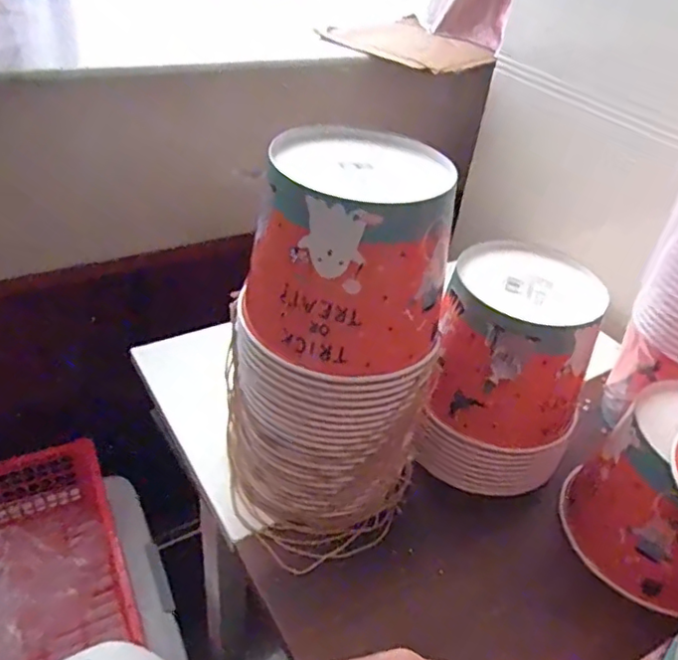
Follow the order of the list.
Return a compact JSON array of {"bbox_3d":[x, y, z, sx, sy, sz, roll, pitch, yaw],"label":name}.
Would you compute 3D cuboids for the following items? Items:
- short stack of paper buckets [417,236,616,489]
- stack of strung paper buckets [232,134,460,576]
[{"bbox_3d":[0.158,0.045,0.553,0.141,0.192,0.141,10,38,5],"label":"short stack of paper buckets"},{"bbox_3d":[-0.006,0.020,0.469,0.144,0.316,0.150,-14,42,-25],"label":"stack of strung paper buckets"}]

